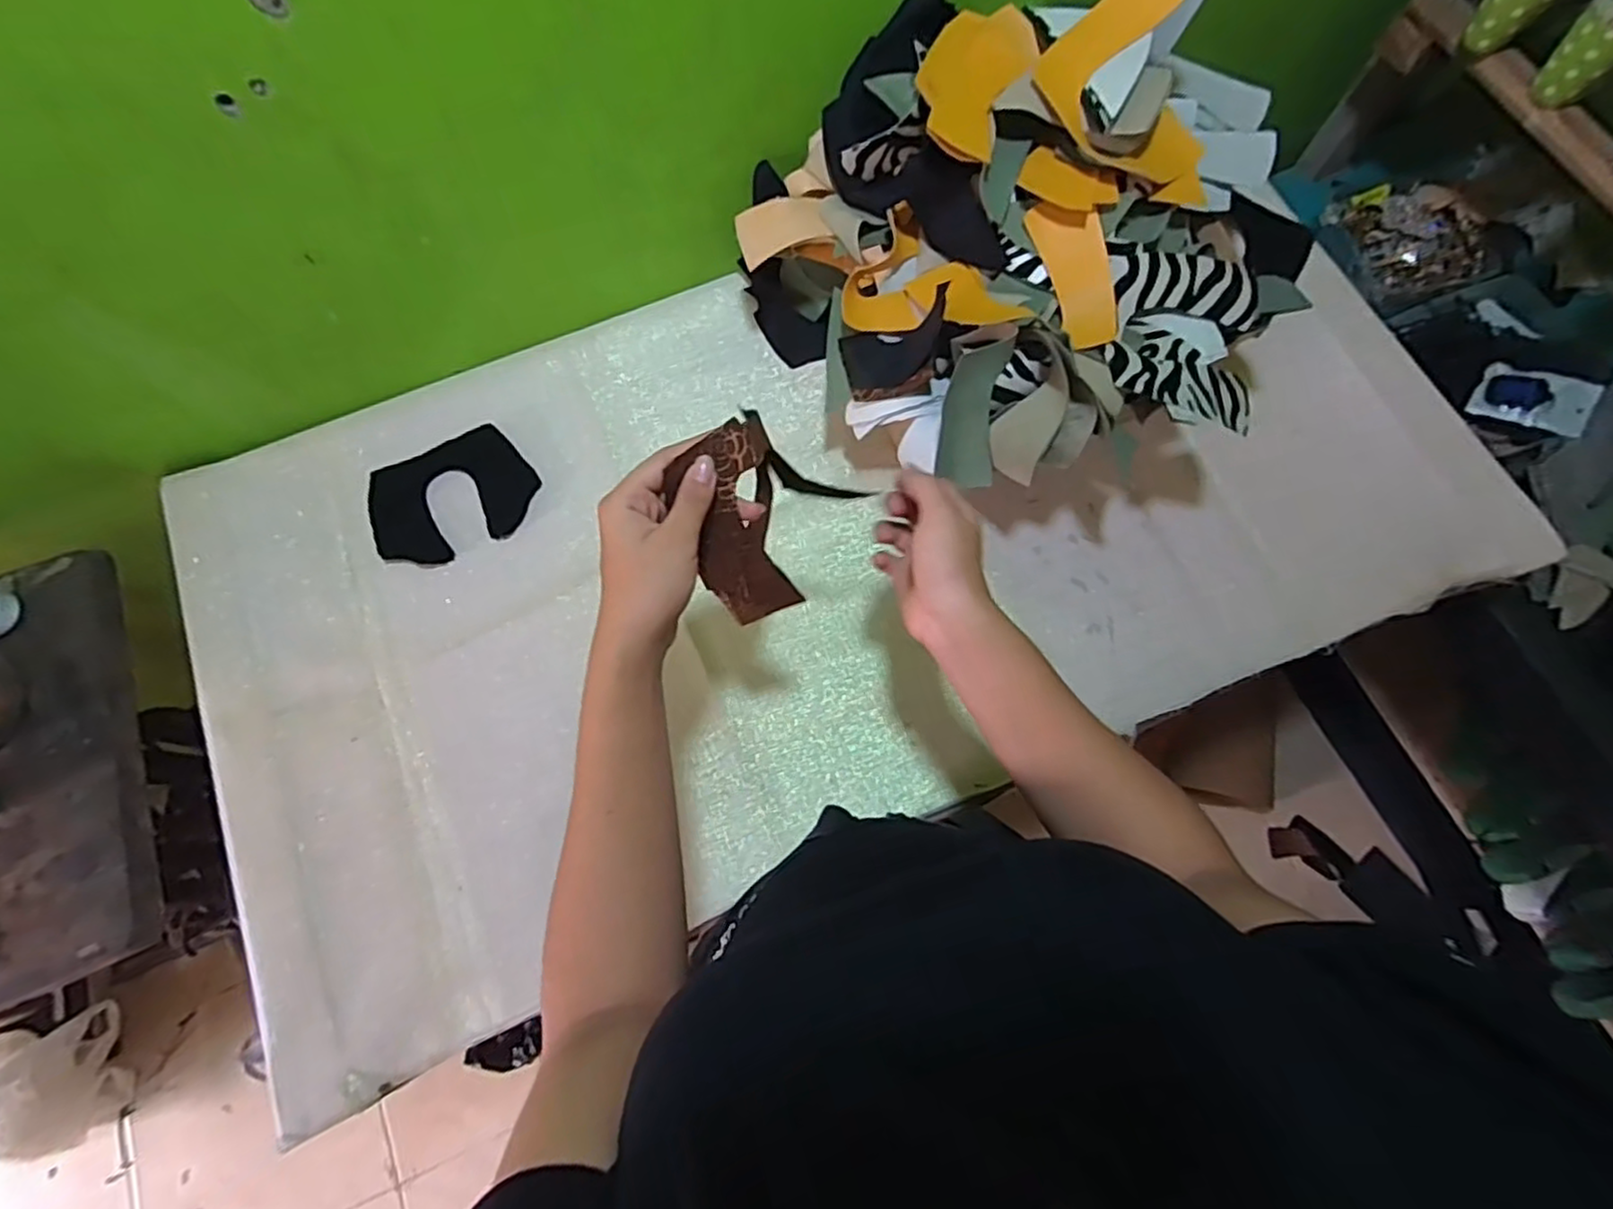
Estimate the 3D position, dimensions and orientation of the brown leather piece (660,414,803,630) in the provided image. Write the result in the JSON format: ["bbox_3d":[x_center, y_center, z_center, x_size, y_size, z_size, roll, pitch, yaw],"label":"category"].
[{"bbox_3d":[-0.041,-0.045,0.419,0.061,0.130,0.016,-5,30,-1],"label":"brown leather piece"}]

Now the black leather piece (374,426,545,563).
[{"bbox_3d":[-0.349,-0.105,0.694,0.155,0.004,0.117,-27,78,-10],"label":"black leather piece"}]

